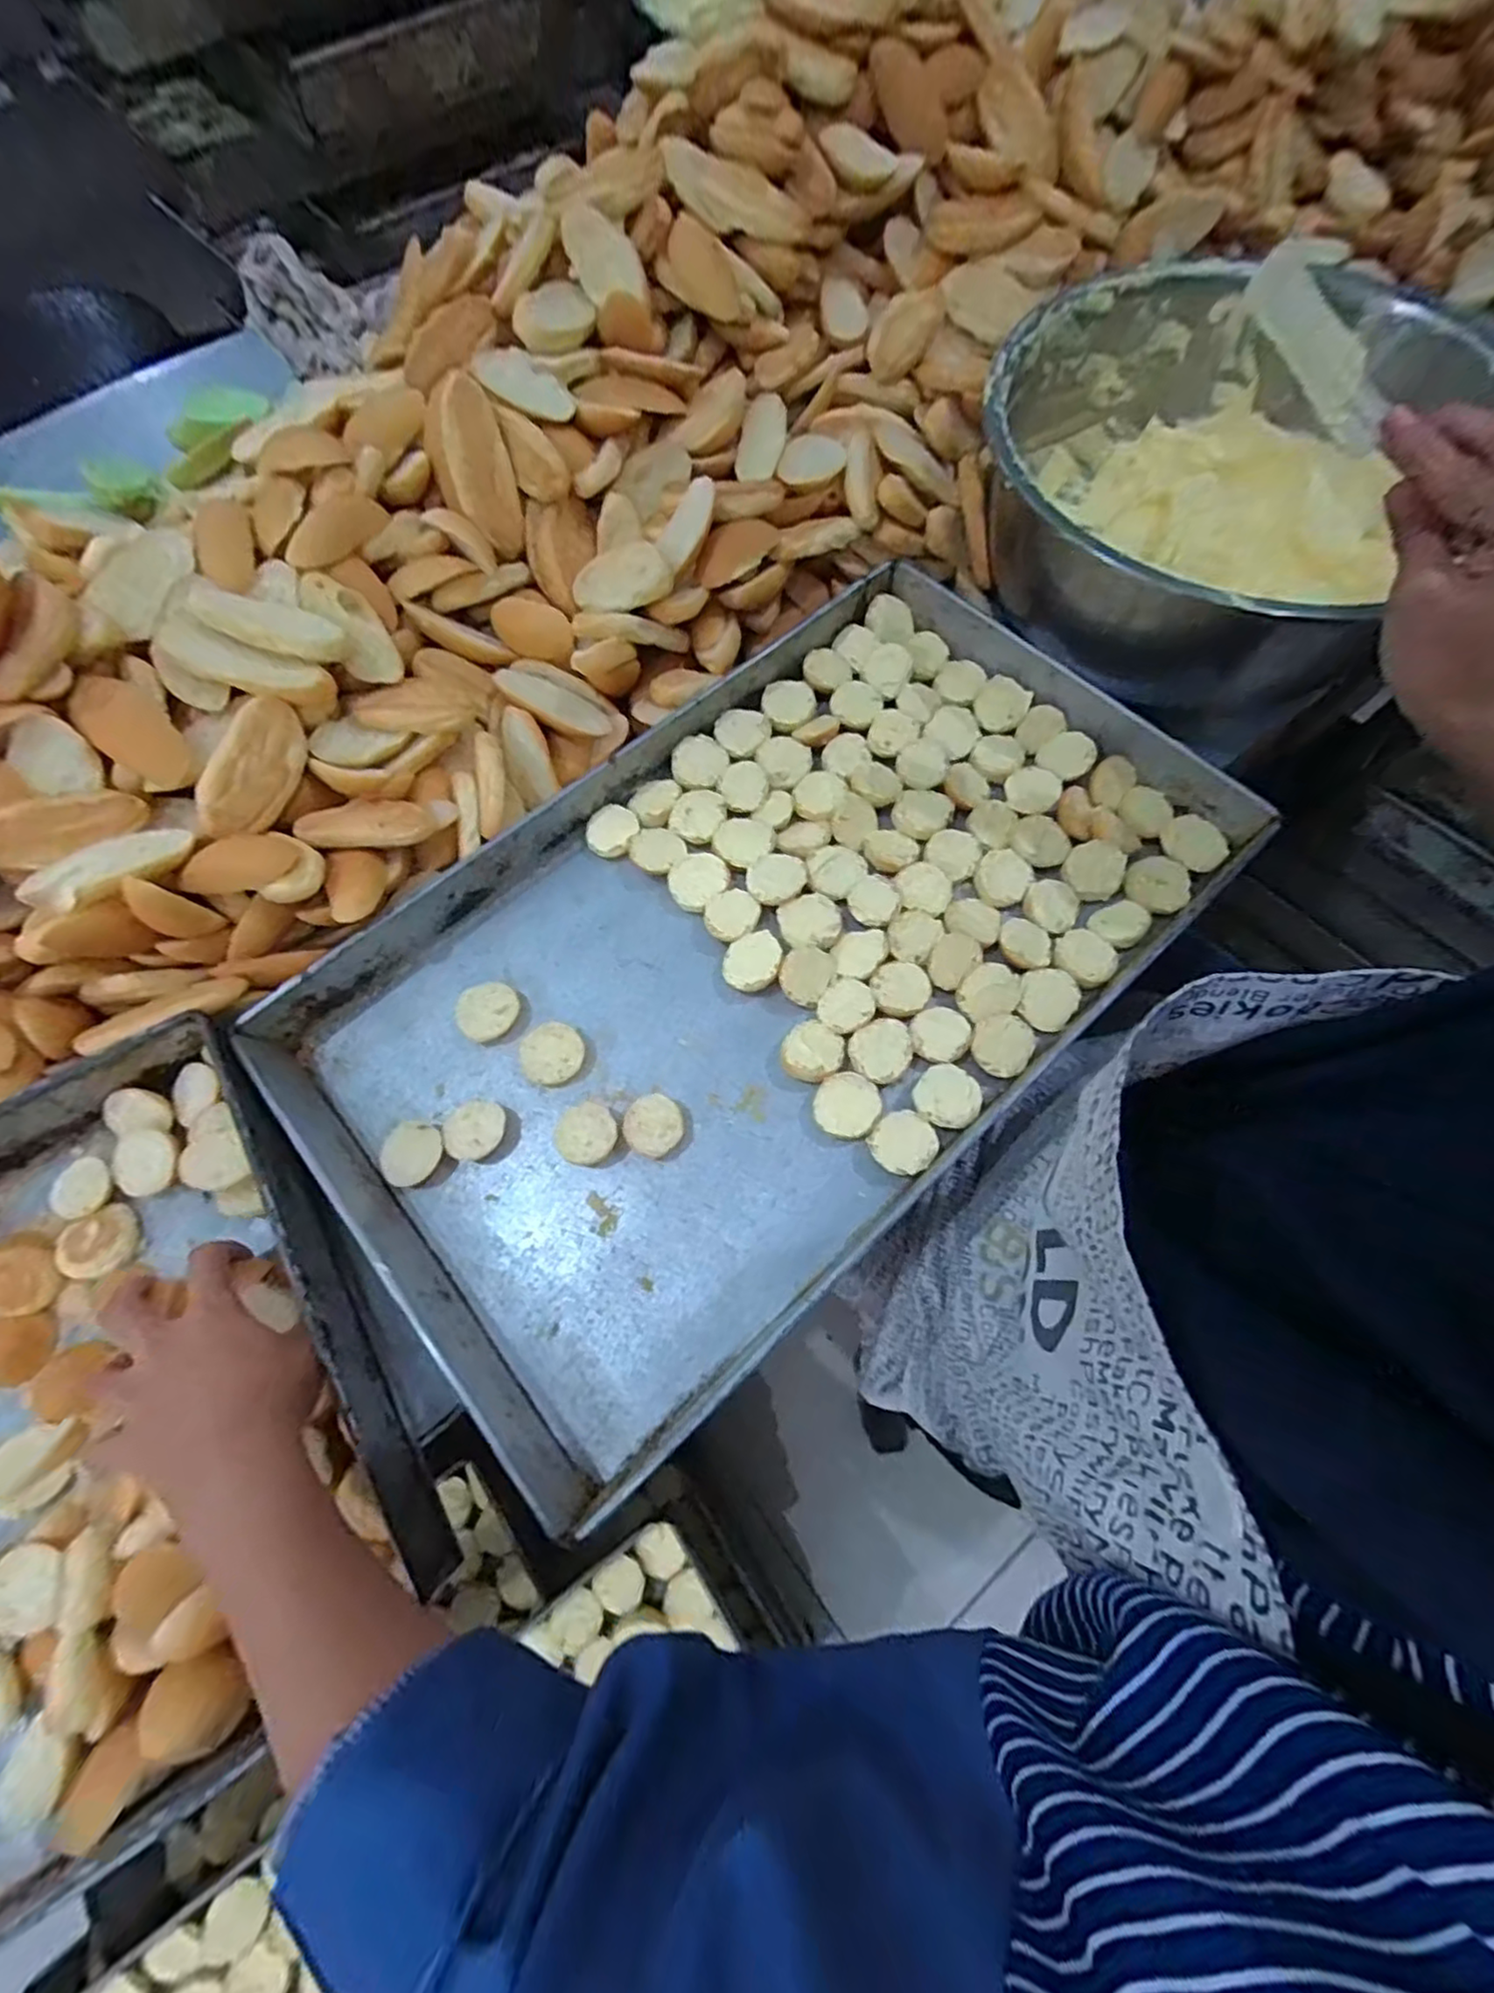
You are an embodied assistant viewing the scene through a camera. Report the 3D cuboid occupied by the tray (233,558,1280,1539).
[{"bbox_3d":[0.018,-0.038,0.469,0.616,0.058,0.367,-41,75,-13],"label":"tray"}]

